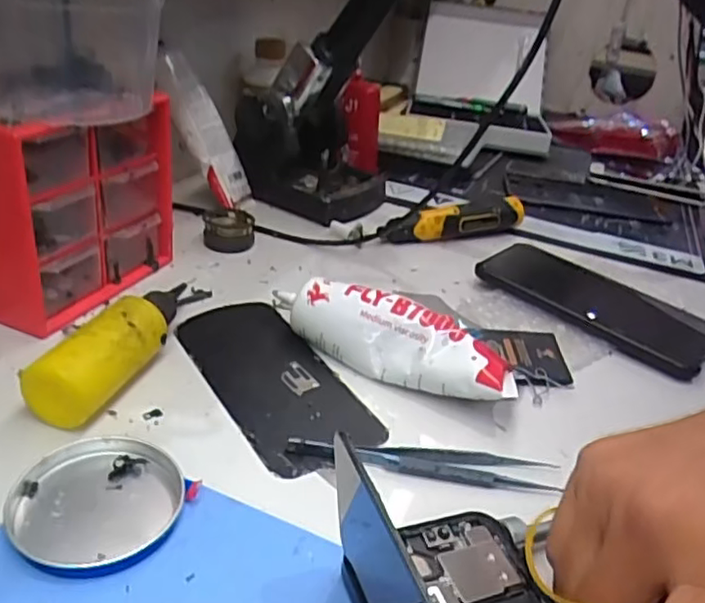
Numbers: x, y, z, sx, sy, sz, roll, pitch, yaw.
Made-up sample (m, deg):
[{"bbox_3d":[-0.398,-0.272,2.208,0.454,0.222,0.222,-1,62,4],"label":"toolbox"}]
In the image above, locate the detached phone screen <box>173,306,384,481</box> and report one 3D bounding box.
[{"bbox_3d":[-0.046,0.040,0.359,0.069,0.005,0.146,-12,34,-32],"label":"detached phone screen"}]

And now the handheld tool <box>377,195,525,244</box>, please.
[{"bbox_3d":[0.092,-0.072,0.556,0.141,0.030,0.022,-9,32,-27],"label":"handheld tool"}]

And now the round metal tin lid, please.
[{"bbox_3d":[-0.104,0.082,0.256,0.065,0.012,0.064,-1,30,-16],"label":"round metal tin lid"}]

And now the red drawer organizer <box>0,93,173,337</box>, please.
[{"bbox_3d":[-0.190,-0.067,0.391,0.102,0.120,0.123,15,29,13],"label":"red drawer organizer"}]

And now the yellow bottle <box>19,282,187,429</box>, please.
[{"bbox_3d":[-0.119,0.020,0.346,0.034,0.036,0.121,15,29,14],"label":"yellow bottle"}]

